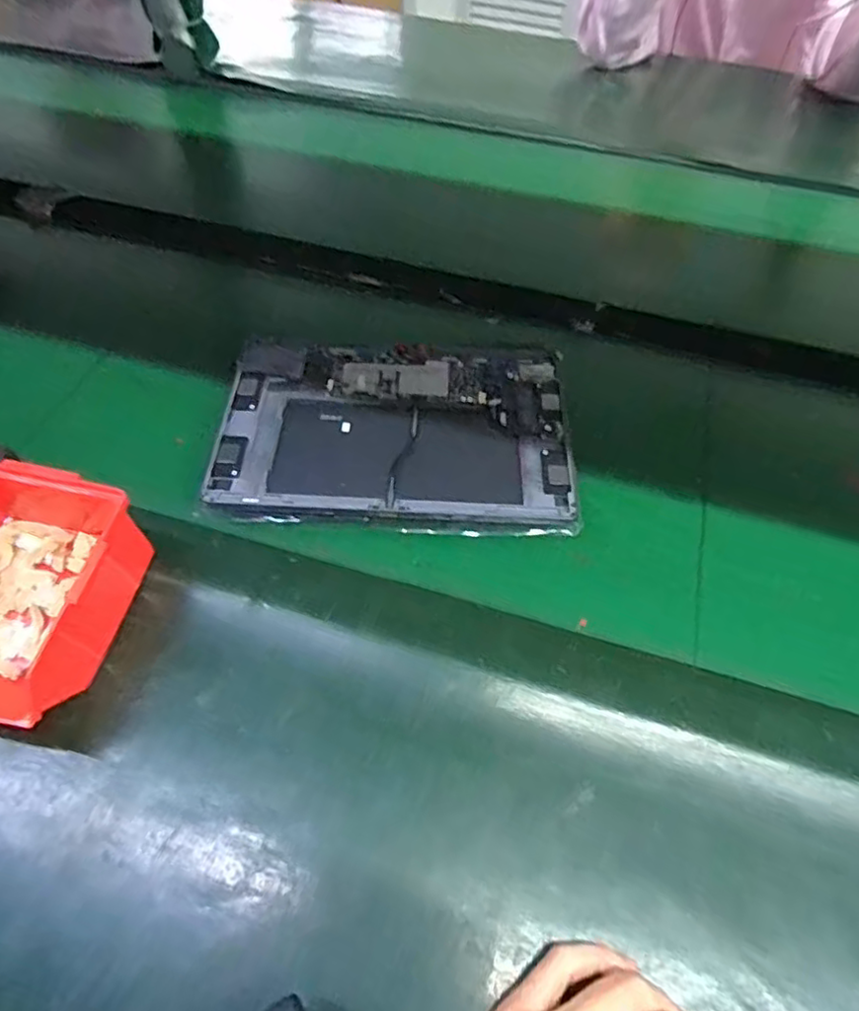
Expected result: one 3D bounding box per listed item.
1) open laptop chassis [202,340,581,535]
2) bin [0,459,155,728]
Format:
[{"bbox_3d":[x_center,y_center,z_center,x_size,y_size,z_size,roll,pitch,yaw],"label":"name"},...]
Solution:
[{"bbox_3d":[-0.024,-0.059,0.480,0.253,0.011,0.166,4,60,1],"label":"open laptop chassis"},{"bbox_3d":[-0.248,0.044,0.384,0.125,0.069,0.152,14,56,8],"label":"bin"}]

